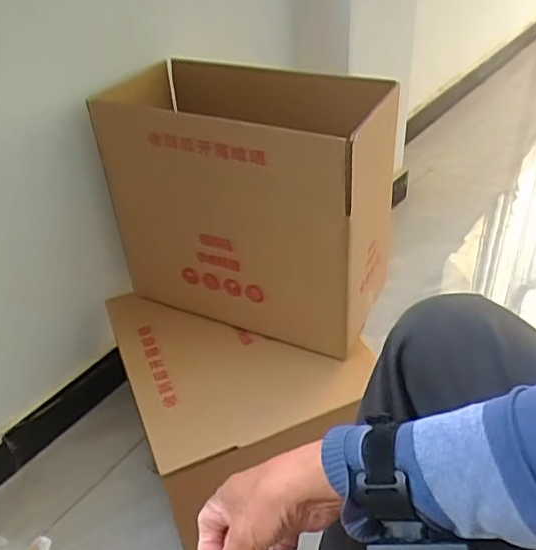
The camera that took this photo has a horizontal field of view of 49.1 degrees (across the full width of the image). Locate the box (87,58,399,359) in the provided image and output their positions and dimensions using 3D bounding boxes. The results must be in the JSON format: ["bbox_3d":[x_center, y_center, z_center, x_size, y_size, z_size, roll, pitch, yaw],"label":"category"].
[{"bbox_3d":[-0.018,-0.107,0.845,0.369,0.329,0.233,14,39,24],"label":"box"}]

